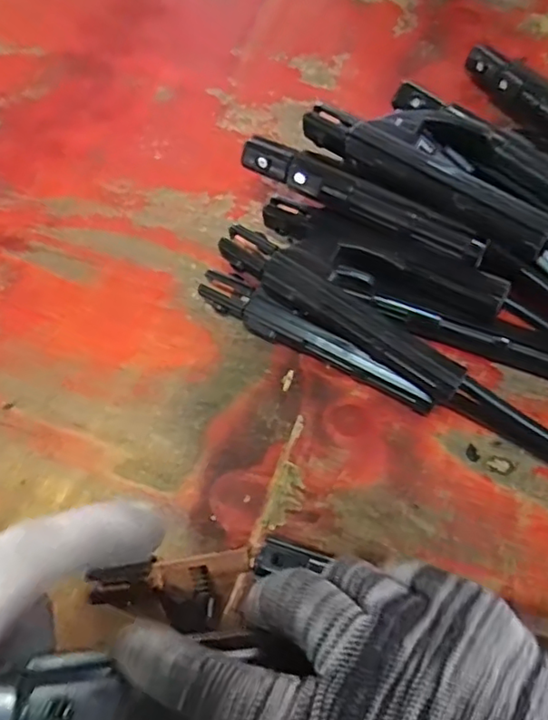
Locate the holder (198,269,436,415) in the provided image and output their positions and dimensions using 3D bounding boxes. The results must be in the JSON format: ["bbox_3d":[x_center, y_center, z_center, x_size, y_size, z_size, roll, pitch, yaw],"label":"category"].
[{"bbox_3d":[0.028,-0.012,0.442,0.192,0.038,0.027,29,70,16],"label":"holder"}]

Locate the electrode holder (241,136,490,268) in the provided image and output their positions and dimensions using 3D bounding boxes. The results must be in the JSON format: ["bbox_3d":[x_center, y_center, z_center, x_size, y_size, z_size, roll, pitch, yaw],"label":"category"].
[{"bbox_3d":[0.062,-0.120,0.429,0.194,0.022,0.022,28,70,15],"label":"electrode holder"}]

